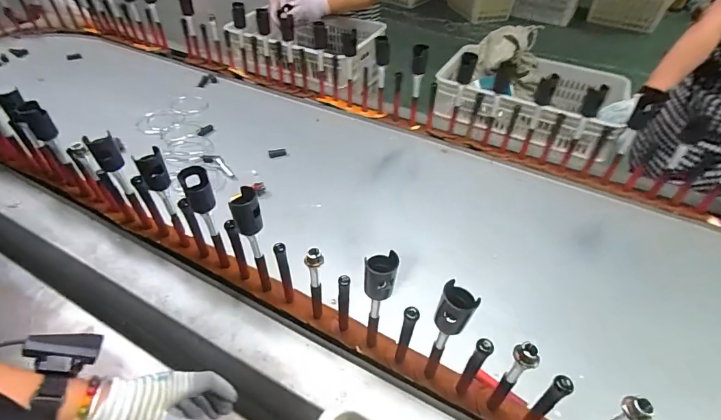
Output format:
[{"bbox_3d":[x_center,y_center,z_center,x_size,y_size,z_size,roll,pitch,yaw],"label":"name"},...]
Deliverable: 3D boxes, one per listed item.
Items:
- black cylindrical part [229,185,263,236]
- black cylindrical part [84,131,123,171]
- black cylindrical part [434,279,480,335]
[{"bbox_3d":[-0.172,-0.001,0.580,0.040,0.071,0.045,-14,46,-17],"label":"black cylindrical part"},{"bbox_3d":[-0.446,-0.098,0.680,0.041,0.062,0.042,1,44,-1],"label":"black cylindrical part"},{"bbox_3d":[0.115,0.121,0.467,0.040,0.053,0.036,22,47,20],"label":"black cylindrical part"}]

